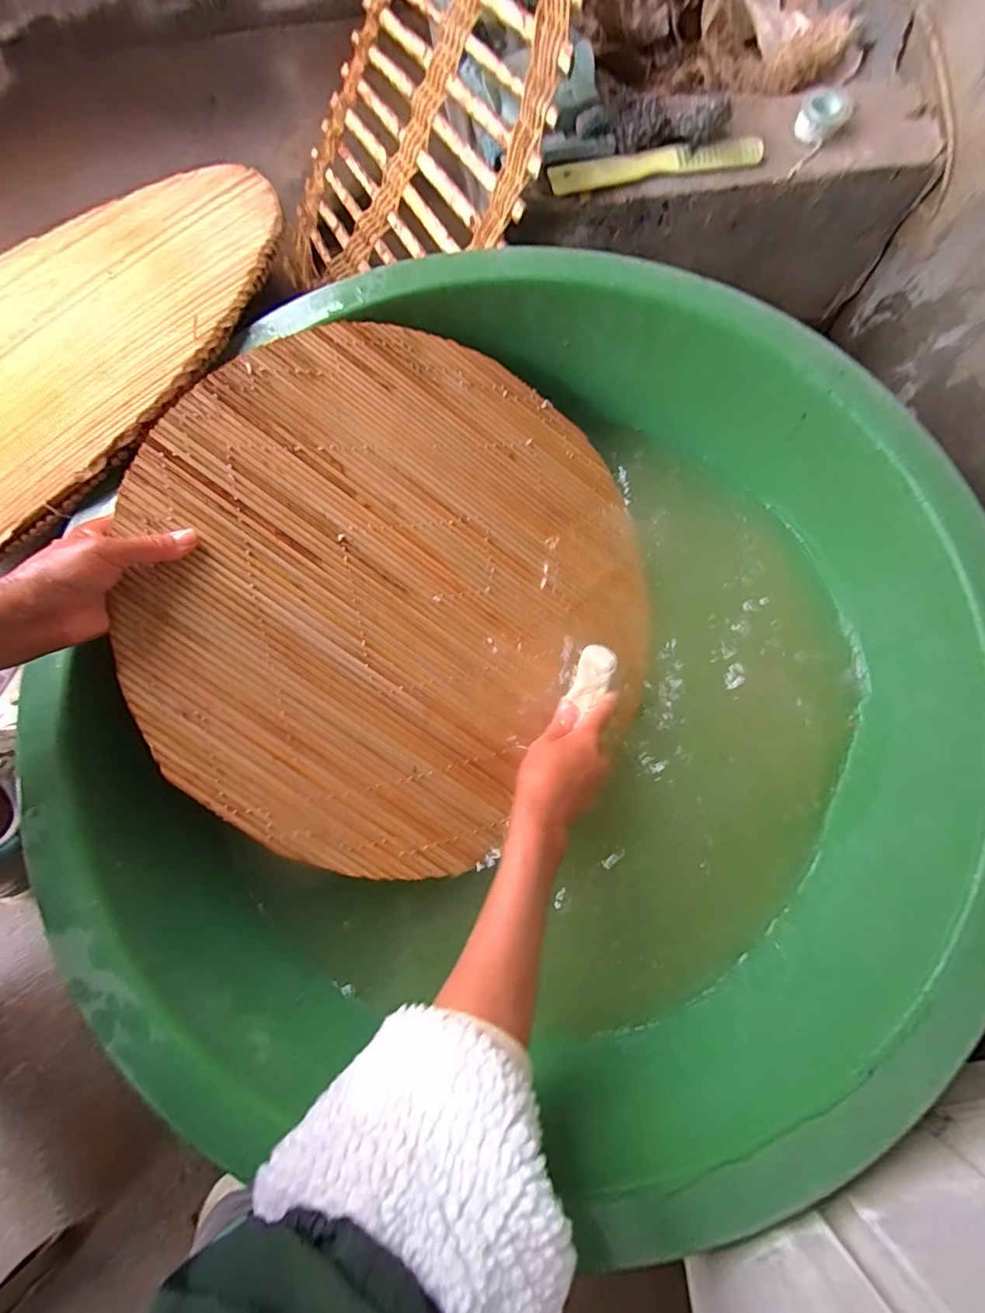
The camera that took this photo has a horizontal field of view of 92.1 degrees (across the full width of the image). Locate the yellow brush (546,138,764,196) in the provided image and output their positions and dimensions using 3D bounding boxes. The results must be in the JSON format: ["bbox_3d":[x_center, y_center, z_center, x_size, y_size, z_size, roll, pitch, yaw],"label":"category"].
[{"bbox_3d":[0.159,-0.475,0.462,0.206,0.018,0.030,-9,76,-1],"label":"yellow brush"}]

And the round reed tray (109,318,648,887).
[{"bbox_3d":[-0.065,-0.065,0.428,0.463,0.021,0.434,2,85,-21],"label":"round reed tray"}]

